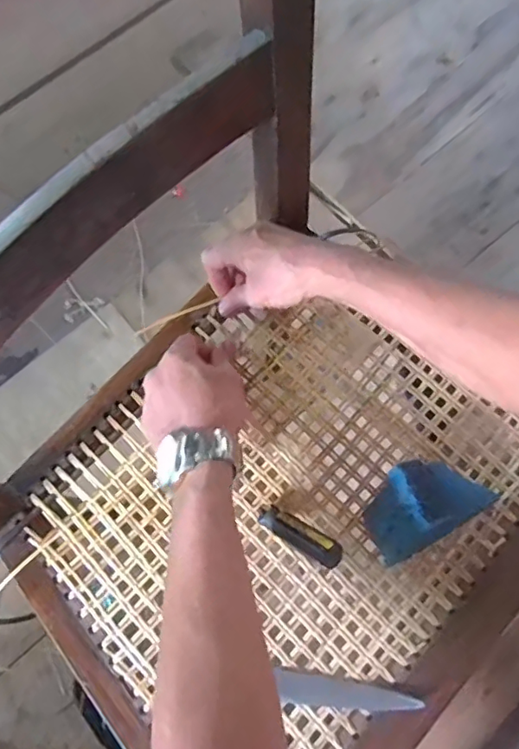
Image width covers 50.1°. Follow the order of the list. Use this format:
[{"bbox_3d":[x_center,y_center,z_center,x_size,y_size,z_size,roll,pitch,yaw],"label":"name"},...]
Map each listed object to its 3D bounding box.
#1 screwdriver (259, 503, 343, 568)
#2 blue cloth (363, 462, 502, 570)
[{"bbox_3d":[0.029,0.126,0.442,0.086,0.014,0.020,17,70,49],"label":"screwdriver"},{"bbox_3d":[0.138,0.101,0.453,0.108,0.055,0.062,-27,72,-7],"label":"blue cloth"}]

